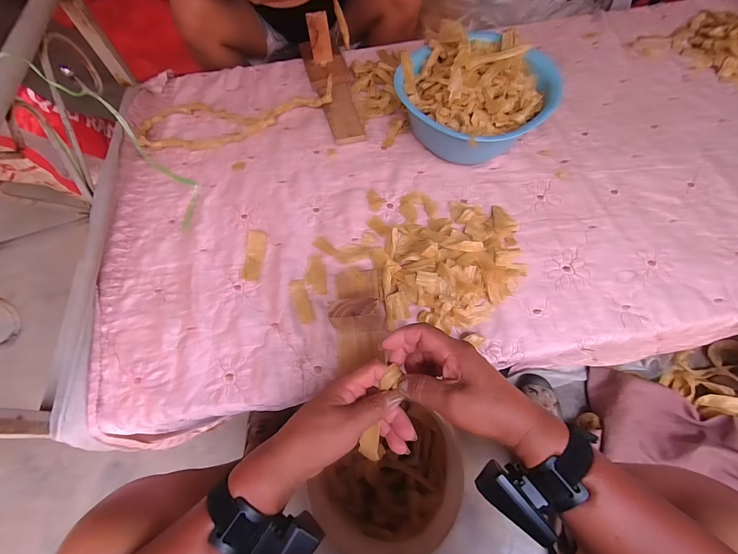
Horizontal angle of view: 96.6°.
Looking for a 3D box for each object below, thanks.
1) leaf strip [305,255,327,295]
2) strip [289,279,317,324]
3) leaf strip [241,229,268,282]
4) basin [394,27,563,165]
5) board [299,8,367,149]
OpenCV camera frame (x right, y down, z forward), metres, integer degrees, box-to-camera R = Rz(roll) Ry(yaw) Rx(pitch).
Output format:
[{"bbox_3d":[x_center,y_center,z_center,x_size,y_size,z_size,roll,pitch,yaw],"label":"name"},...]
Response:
[{"bbox_3d":[-0.087,-0.004,0.539,0.034,0.004,0.070,-6,64,0],"label":"leaf strip"},{"bbox_3d":[-0.107,0.039,0.526,0.025,0.004,0.077,-18,65,-6],"label":"strip"},{"bbox_3d":[-0.192,-0.037,0.553,0.031,0.009,0.090,1,64,3],"label":"leaf strip"},{"bbox_3d":[0.184,-0.328,0.614,0.252,0.126,0.252,-1,64,2],"label":"basin"},{"bbox_3d":[-0.080,-0.430,0.681,0.088,0.114,0.307,-14,65,-4],"label":"board"}]

